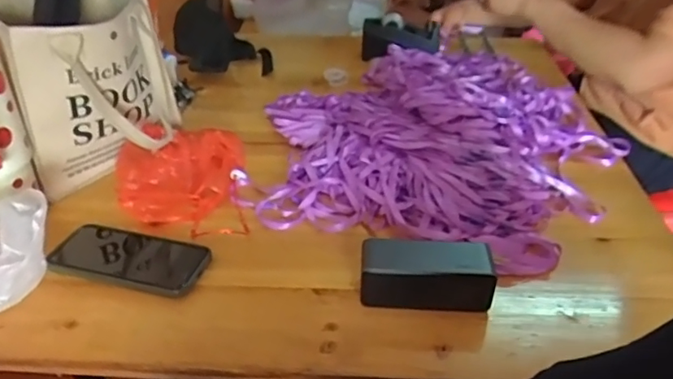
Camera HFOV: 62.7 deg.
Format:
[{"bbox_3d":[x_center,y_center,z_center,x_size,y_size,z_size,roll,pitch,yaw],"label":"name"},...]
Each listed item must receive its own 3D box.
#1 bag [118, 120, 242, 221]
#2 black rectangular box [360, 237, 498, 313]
[{"bbox_3d":[-0.202,-0.027,0.715,0.162,0.045,0.168,-7,36,-10],"label":"bag"},{"bbox_3d":[0.090,0.086,0.557,0.130,0.060,0.051,4,36,4],"label":"black rectangular box"}]

